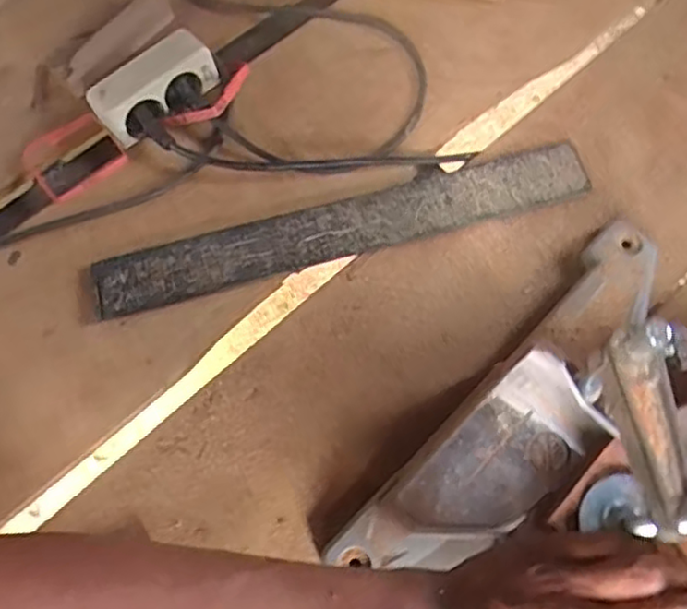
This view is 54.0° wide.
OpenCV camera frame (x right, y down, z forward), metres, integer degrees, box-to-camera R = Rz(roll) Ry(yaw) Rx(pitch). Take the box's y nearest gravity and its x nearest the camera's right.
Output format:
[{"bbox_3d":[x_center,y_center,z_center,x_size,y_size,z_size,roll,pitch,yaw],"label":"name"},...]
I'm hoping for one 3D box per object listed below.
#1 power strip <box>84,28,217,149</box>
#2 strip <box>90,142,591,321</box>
[{"bbox_3d":[-0.158,-0.185,0.568,0.105,0.033,0.050,-33,74,-11],"label":"power strip"},{"bbox_3d":[0.001,-0.062,0.545,0.399,0.011,0.051,-15,71,-5],"label":"strip"}]

